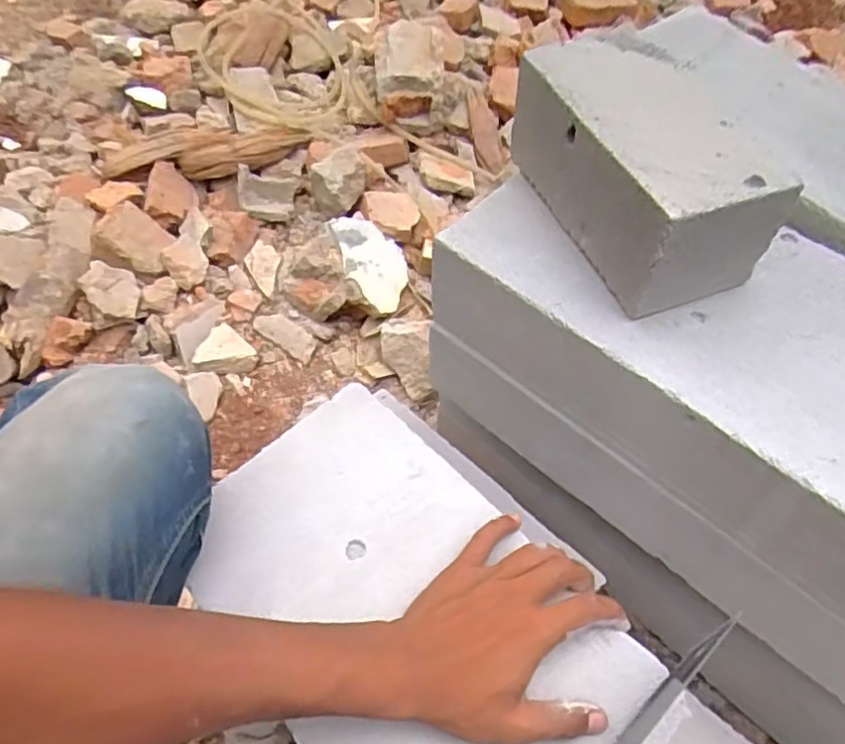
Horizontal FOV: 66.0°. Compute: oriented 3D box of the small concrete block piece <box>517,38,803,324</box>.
[{"bbox_3d":[0.154,-0.153,0.473,0.102,0.098,0.200,-18,61,-15],"label":"small concrete block piece"}]

